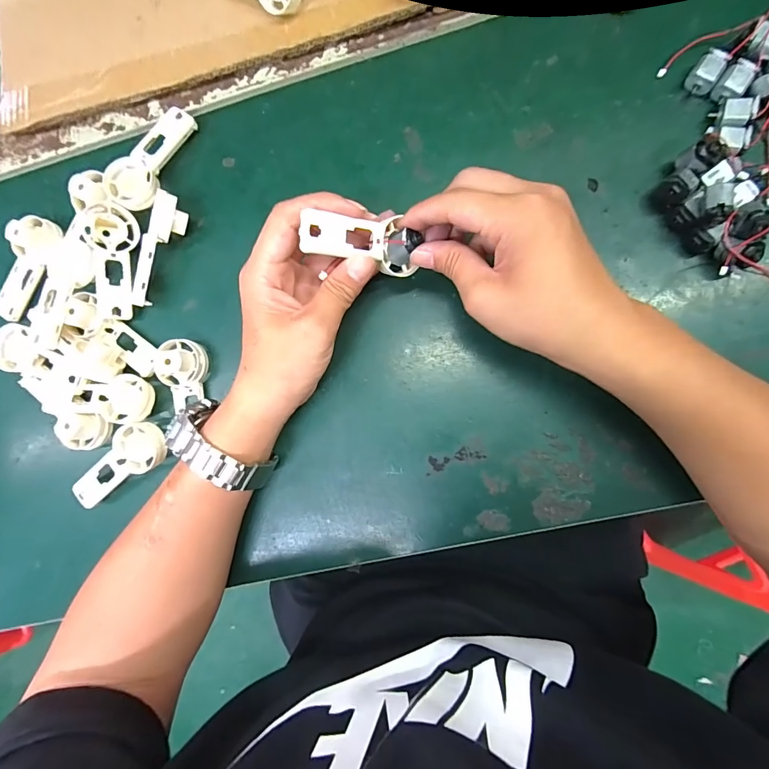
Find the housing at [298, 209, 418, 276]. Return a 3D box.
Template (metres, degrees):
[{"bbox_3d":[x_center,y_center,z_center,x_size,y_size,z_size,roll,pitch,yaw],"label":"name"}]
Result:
[{"bbox_3d":[-0.012,-0.094,0.257,0.019,0.085,0.033,-7,85,52],"label":"housing"}]

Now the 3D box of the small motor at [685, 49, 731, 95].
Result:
[{"bbox_3d":[0.230,-0.223,0.285,0.019,0.014,0.022,33,92,8],"label":"small motor"}]

